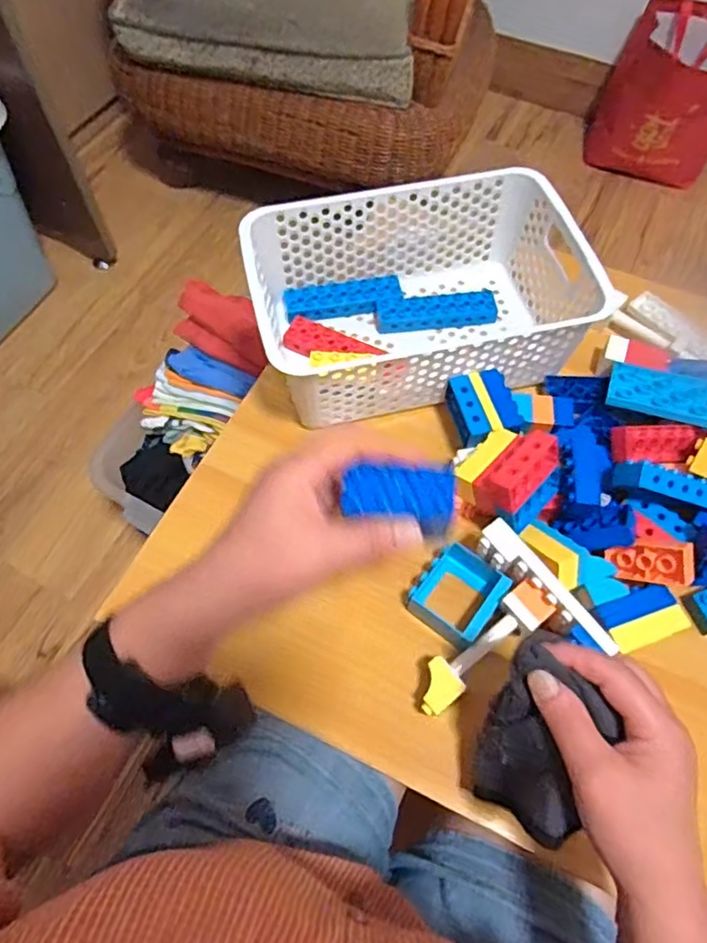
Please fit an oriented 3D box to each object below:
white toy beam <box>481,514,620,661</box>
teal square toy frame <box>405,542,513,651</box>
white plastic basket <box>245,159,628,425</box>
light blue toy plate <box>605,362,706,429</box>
[{"bbox_3d":[0.147,0.089,0.461,0.025,0.021,0.123,-37,69,-17],"label":"white toy beam"},{"bbox_3d":[0.086,0.098,0.491,0.064,0.026,0.071,36,68,17],"label":"teal square toy frame"},{"bbox_3d":[0.060,-0.167,0.588,0.303,0.108,0.203,-12,63,-6],"label":"white plastic basket"},{"bbox_3d":[0.306,-0.068,0.559,0.127,0.007,0.061,15,55,18],"label":"light blue toy plate"}]

